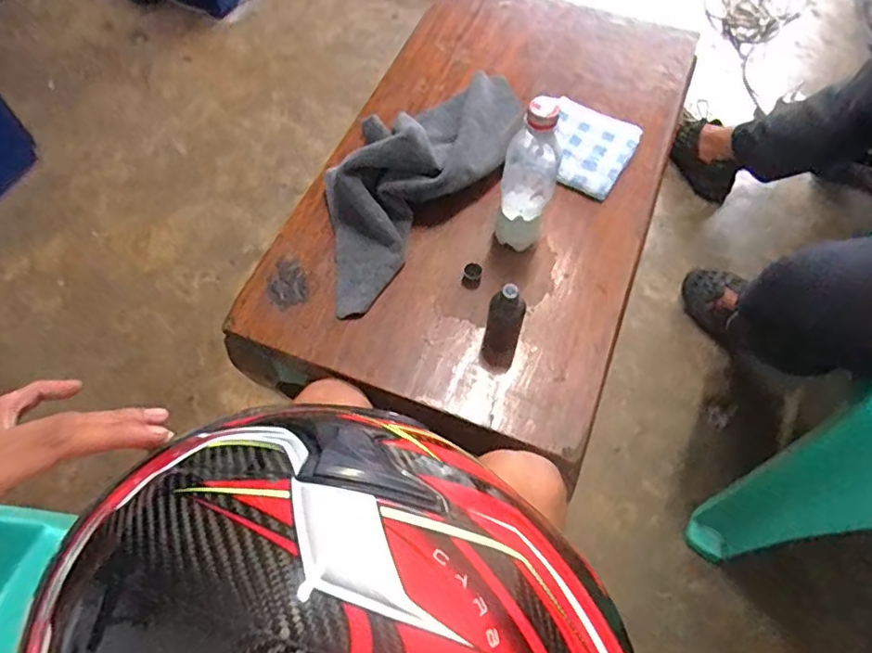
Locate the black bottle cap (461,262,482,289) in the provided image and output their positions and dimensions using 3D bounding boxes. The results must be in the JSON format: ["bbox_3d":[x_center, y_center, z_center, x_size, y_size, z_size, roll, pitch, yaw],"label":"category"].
[{"bbox_3d":[0.041,-0.058,0.645,0.020,0.021,0.025,8,64,3],"label":"black bottle cap"}]

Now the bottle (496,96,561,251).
[{"bbox_3d":[0.098,-0.156,0.604,0.053,0.191,0.057,14,64,6],"label":"bottle"}]

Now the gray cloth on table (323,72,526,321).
[{"bbox_3d":[-0.033,-0.205,0.679,0.170,0.081,0.389,36,68,15],"label":"gray cloth on table"}]

